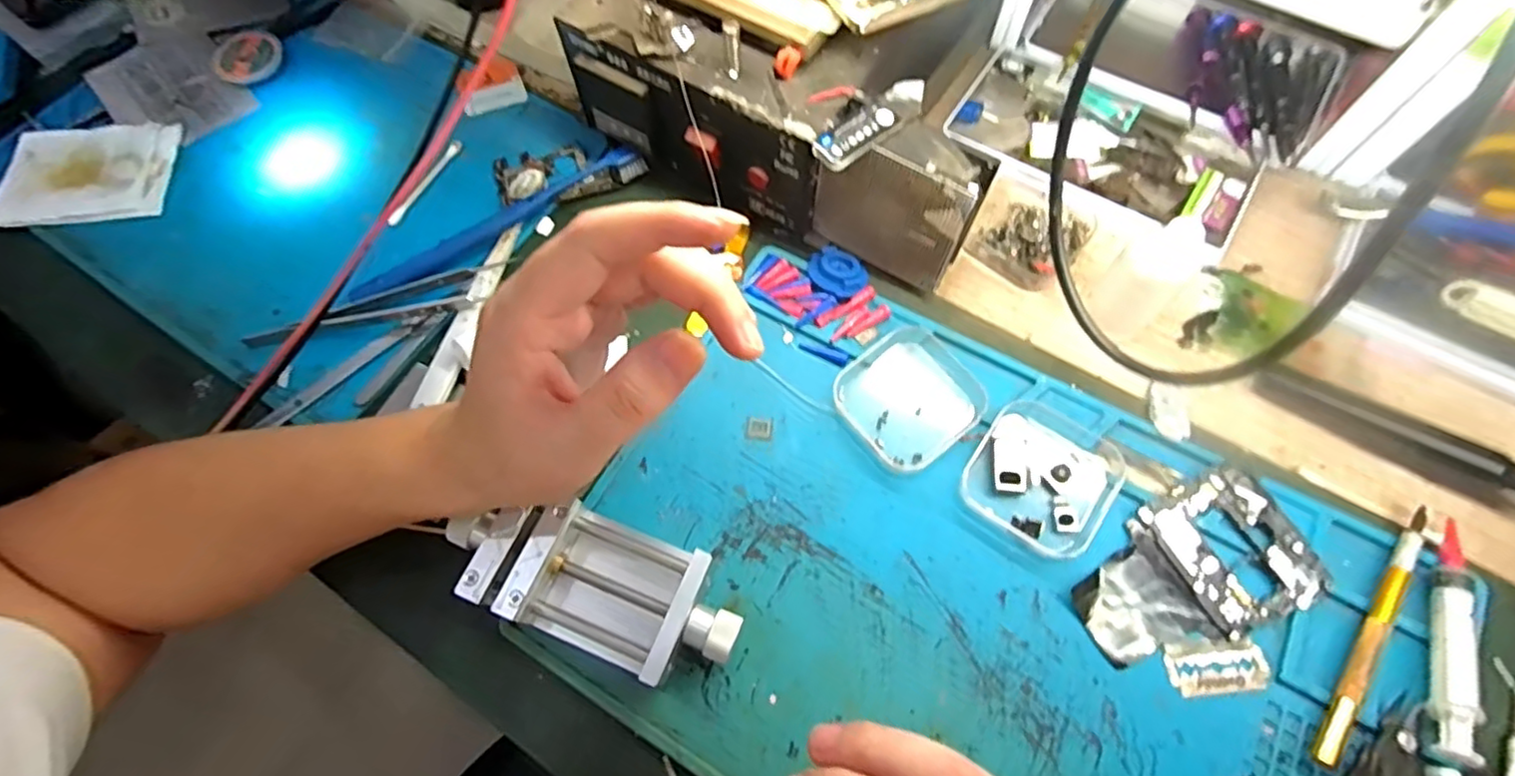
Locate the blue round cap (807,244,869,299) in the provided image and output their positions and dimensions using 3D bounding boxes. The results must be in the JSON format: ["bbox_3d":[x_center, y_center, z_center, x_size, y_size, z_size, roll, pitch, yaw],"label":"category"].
[{"bbox_3d":[0.045,-0.066,0.368,0.028,0.006,0.035,-27,69,-9],"label":"blue round cap"}]

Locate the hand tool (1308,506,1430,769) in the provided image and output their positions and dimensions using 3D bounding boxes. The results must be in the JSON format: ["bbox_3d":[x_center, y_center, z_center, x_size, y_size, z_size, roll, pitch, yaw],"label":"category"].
[{"bbox_3d":[0.270,0.105,0.284,0.009,0.011,0.130,36,73,16],"label":"hand tool"}]

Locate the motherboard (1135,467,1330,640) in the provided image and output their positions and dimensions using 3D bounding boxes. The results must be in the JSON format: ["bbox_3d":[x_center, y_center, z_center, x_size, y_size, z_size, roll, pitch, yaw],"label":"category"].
[{"bbox_3d":[0.220,0.075,0.302,0.056,0.007,0.067,-26,69,-8],"label":"motherboard"}]

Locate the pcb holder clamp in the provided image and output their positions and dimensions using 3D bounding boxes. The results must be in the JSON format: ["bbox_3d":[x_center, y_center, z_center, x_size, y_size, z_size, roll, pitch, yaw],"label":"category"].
[{"bbox_3d":[-0.075,0.087,0.296,0.139,0.035,0.057,20,70,11],"label":"pcb holder clamp"}]

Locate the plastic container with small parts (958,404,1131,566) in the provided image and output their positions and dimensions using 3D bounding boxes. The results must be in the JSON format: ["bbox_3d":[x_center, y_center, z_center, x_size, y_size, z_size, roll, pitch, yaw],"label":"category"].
[{"bbox_3d":[0.139,0.041,0.318,0.063,0.012,0.069,31,72,14],"label":"plastic container with small parts"}]

